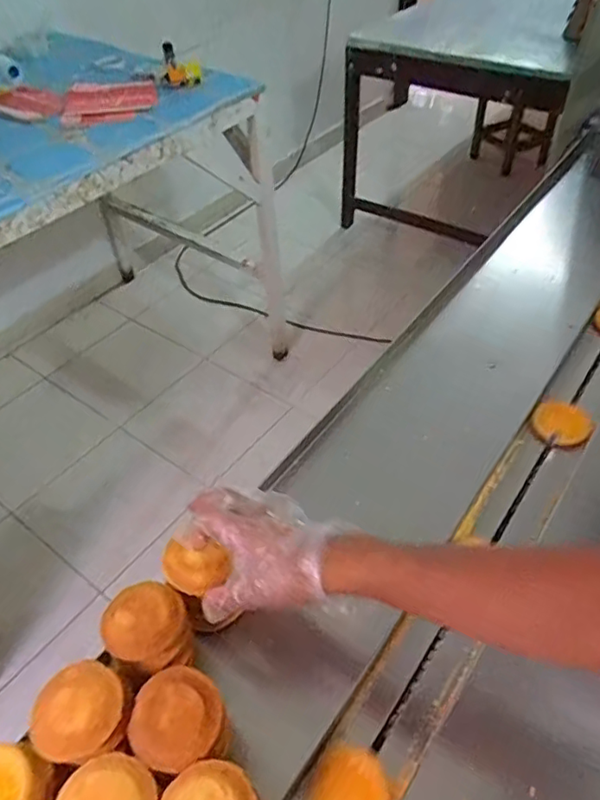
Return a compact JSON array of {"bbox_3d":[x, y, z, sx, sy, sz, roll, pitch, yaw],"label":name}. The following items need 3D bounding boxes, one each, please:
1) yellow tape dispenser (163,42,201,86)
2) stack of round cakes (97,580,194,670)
[{"bbox_3d":[-0.283,-0.805,1.382,0.085,0.058,0.141,-8,47,-5],"label":"yellow tape dispenser"},{"bbox_3d":[-0.138,0.205,0.523,0.072,0.049,0.071,-18,49,-14],"label":"stack of round cakes"}]

